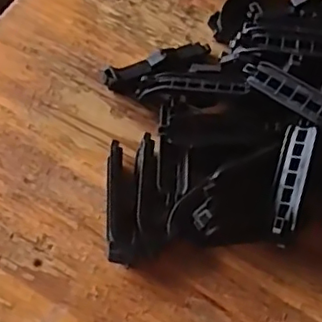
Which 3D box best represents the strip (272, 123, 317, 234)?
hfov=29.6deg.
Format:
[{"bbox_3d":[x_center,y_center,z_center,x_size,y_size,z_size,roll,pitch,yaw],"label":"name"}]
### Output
[{"bbox_3d":[0.075,0.010,0.350,0.018,0.005,0.064,10,75,29],"label":"strip"}]

